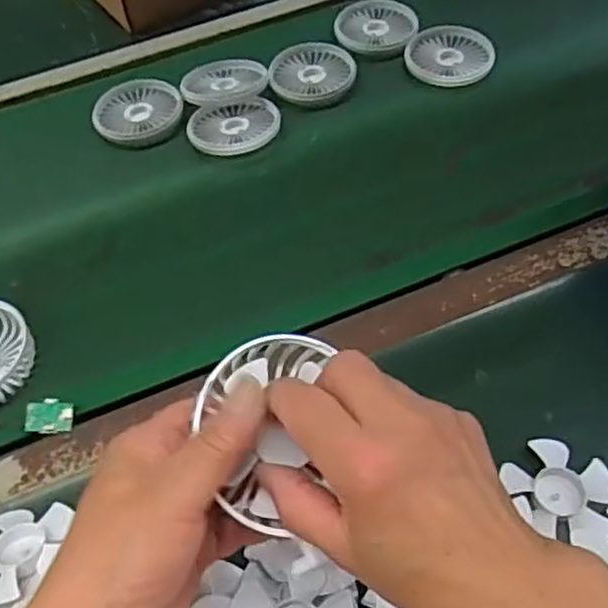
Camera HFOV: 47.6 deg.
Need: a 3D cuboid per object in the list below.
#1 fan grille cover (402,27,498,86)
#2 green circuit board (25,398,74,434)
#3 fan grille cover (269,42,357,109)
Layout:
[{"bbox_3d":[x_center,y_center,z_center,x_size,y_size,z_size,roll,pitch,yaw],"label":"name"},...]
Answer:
[{"bbox_3d":[0.151,-0.257,0.716,0.089,0.014,0.089,10,56,11],"label":"fan grille cover"},{"bbox_3d":[-0.183,0.081,0.496,0.032,0.004,0.024,5,75,-14],"label":"green circuit board"},{"bbox_3d":[0.009,-0.237,0.706,0.084,0.012,0.085,14,57,14],"label":"fan grille cover"}]

